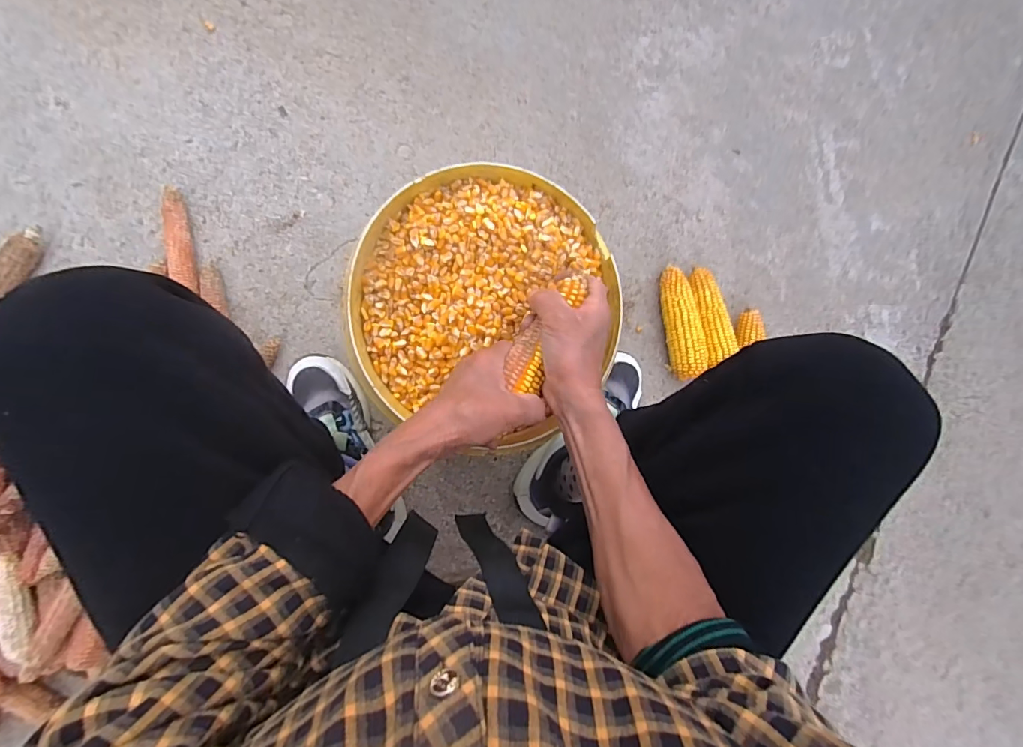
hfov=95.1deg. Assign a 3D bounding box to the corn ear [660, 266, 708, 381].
[{"bbox_3d":[0.250,-0.079,0.694,0.045,0.051,0.160,-4,88,-13],"label":"corn ear"}]

